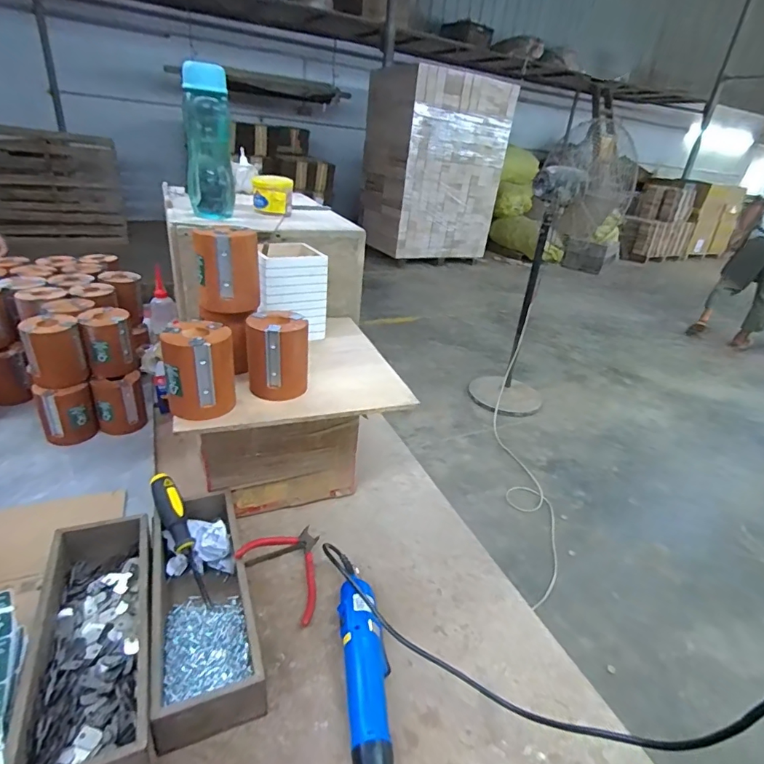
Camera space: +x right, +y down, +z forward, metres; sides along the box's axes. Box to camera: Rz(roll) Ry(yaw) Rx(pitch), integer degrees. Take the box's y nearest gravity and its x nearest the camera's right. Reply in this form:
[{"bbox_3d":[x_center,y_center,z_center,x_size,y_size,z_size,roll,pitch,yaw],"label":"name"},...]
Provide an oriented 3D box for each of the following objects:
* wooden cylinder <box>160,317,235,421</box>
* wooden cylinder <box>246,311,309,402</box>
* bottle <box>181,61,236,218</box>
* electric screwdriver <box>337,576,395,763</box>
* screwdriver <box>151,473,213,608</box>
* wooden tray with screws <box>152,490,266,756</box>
[{"bbox_3d":[-0.223,-0.015,0.560,0.081,0.098,0.074,-6,31,-22],"label":"wooden cylinder"},{"bbox_3d":[-0.141,-0.037,0.618,0.081,0.099,0.069,-1,29,-13],"label":"wooden cylinder"},{"bbox_3d":[-0.298,-0.407,0.784,0.076,0.229,0.055,-5,30,-17],"label":"bottle"},{"bbox_3d":[-0.012,0.322,0.472,0.049,0.044,0.240,-2,29,-11],"label":"electric screwdriver"},{"bbox_3d":[-0.258,0.199,0.588,0.030,0.025,0.180,-18,67,-34],"label":"screwdriver"},{"bbox_3d":[-0.212,0.252,0.538,0.100,0.069,0.279,-9,31,-22],"label":"wooden tray with screws"}]

